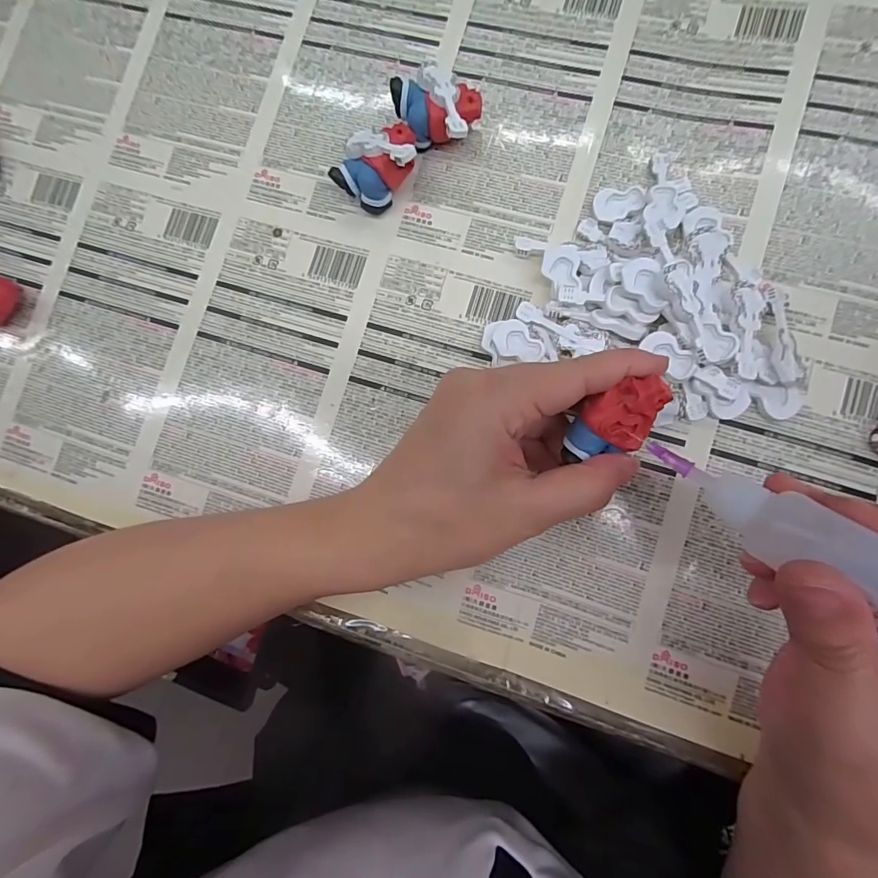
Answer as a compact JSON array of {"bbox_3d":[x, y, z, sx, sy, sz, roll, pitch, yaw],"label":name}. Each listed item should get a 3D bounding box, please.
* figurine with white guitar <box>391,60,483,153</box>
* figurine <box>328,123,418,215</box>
[{"bbox_3d":[0.000,-0.178,0.252,0.049,0.028,0.036,30,88,9],"label":"figurine with white guitar"},{"bbox_3d":[-0.033,-0.149,0.253,0.037,0.026,0.043,34,89,9],"label":"figurine"}]

